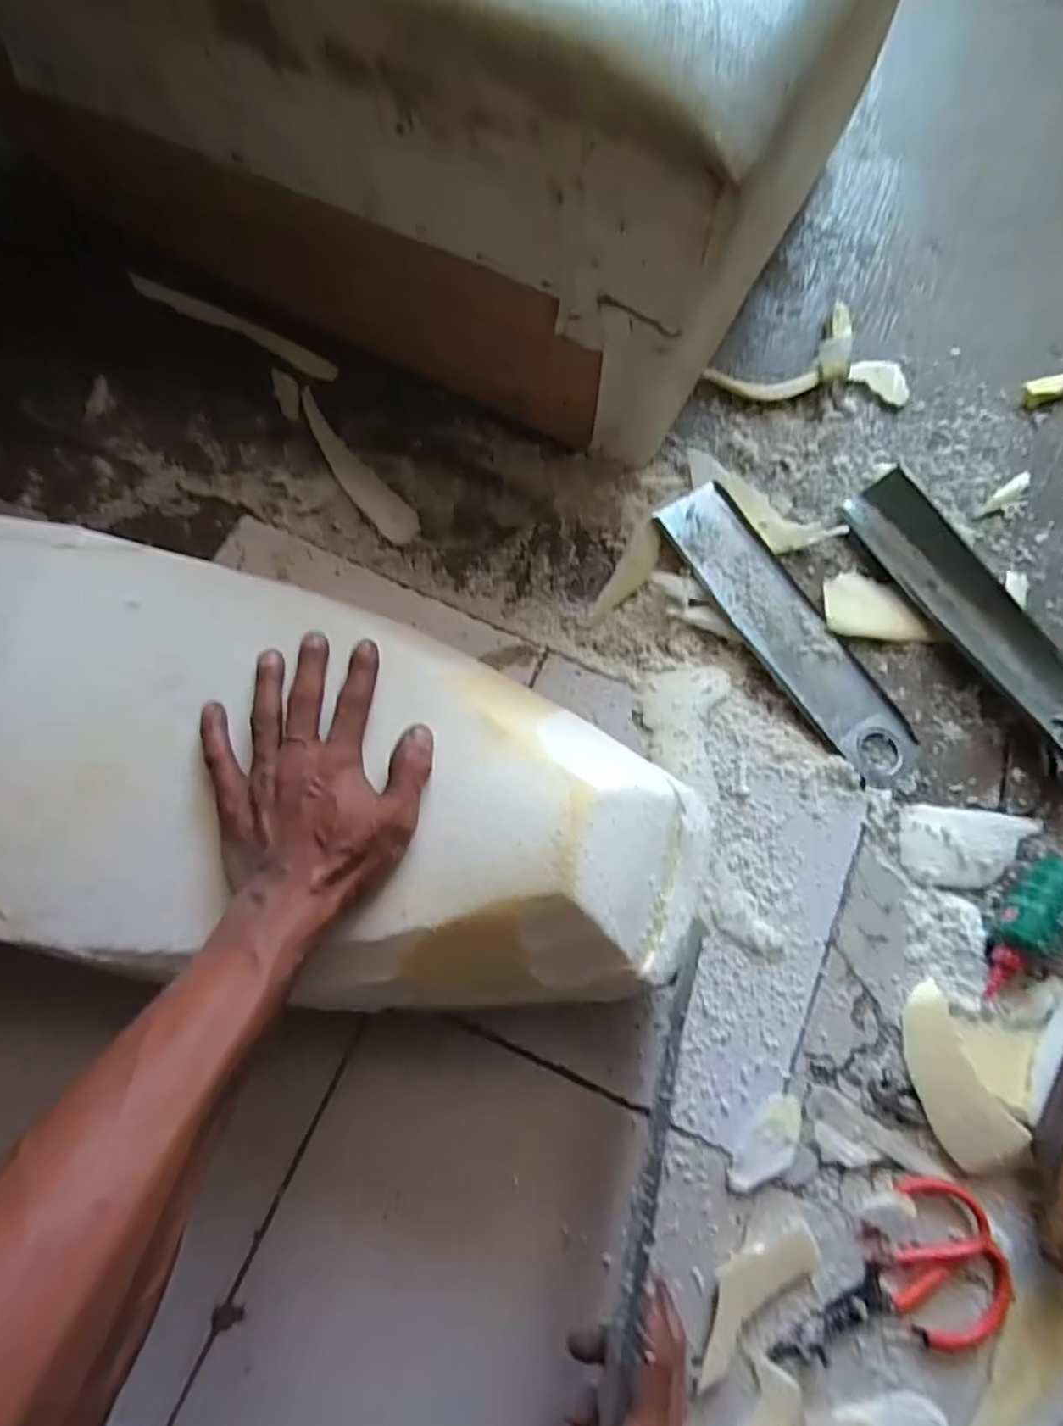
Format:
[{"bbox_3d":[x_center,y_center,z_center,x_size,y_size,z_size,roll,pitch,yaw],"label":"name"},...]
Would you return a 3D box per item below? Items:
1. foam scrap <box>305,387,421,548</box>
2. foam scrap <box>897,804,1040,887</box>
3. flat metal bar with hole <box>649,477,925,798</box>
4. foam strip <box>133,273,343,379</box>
[{"bbox_3d":[-0.169,-0.231,0.618,0.036,0.005,0.186,-37,79,-11],"label":"foam scrap"},{"bbox_3d":[0.358,0.111,0.539,0.115,0.007,0.064,6,74,-1],"label":"foam scrap"},{"bbox_3d":[0.230,-0.073,0.583,0.082,0.015,0.308,-32,78,-10],"label":"flat metal bar with hole"},{"bbox_3d":[-0.298,-0.383,0.650,0.237,0.015,0.025,27,75,5],"label":"foam strip"}]

